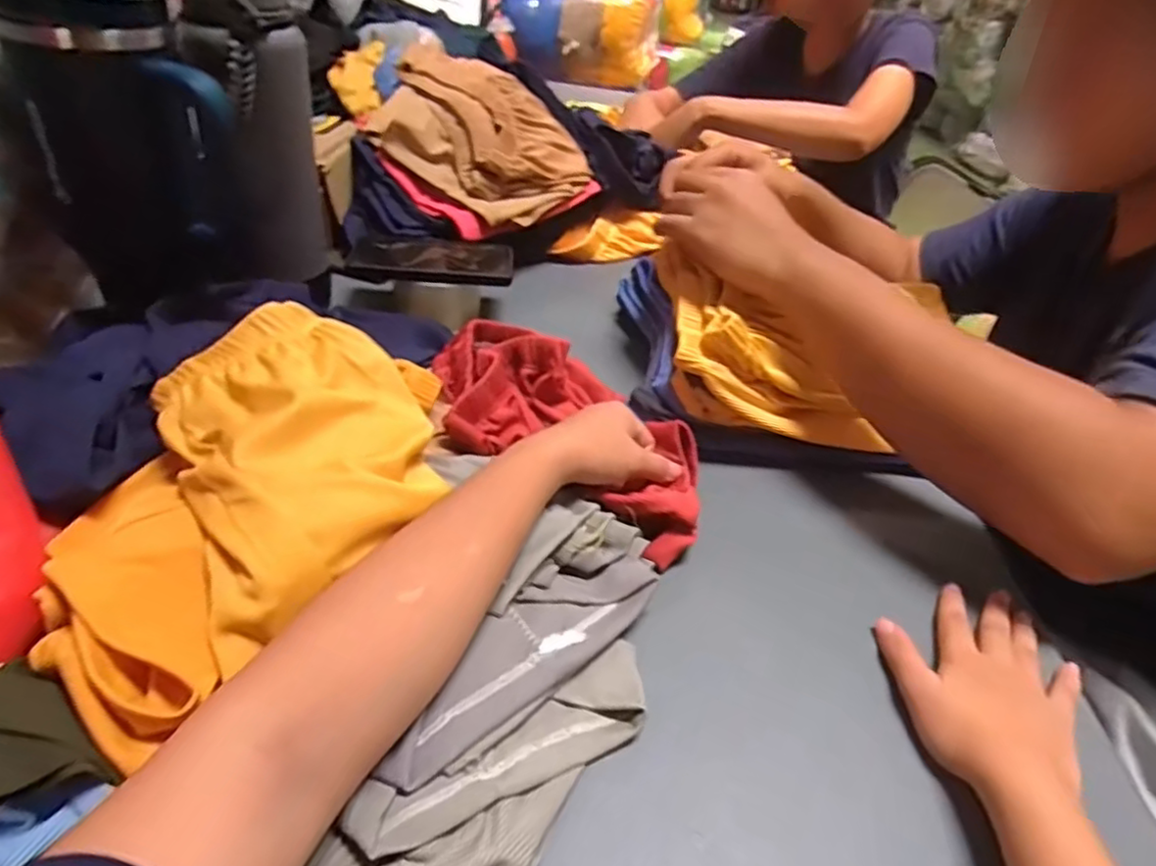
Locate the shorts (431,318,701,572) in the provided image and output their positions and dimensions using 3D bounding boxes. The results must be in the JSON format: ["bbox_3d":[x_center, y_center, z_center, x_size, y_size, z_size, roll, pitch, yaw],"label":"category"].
[{"bbox_3d":[-0.007,-0.010,0.479,0.237,0.055,0.139,36,45,18],"label":"shorts"}]

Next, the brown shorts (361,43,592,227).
[{"bbox_3d":[-0.109,-0.317,0.728,0.233,0.064,0.167,27,74,3],"label":"brown shorts"}]

